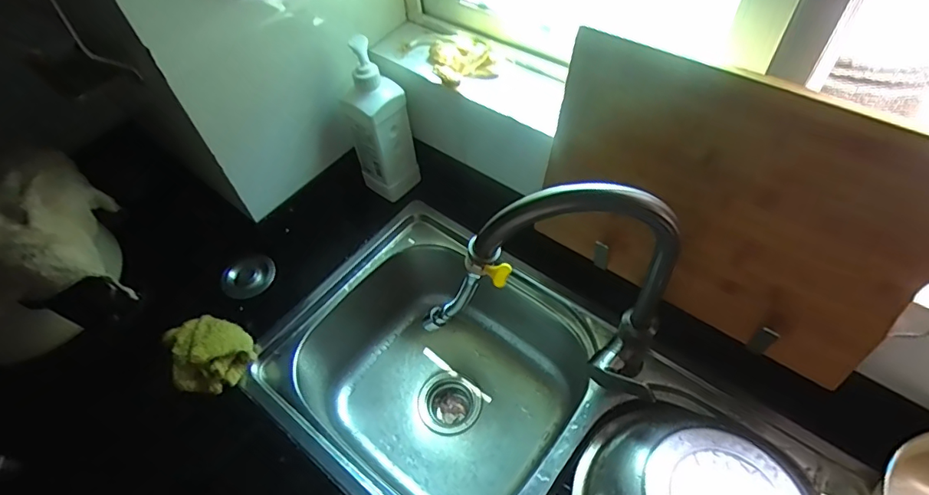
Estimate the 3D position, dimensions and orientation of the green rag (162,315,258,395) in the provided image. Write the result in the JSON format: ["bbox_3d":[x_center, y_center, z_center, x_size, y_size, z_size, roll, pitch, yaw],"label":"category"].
[{"bbox_3d":[-0.386,0.154,0.755,0.138,0.054,0.106,29,61,23],"label":"green rag"}]

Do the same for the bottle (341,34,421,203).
[{"bbox_3d":[-0.136,-0.199,0.822,0.062,0.271,0.084,37,65,27],"label":"bottle"}]

